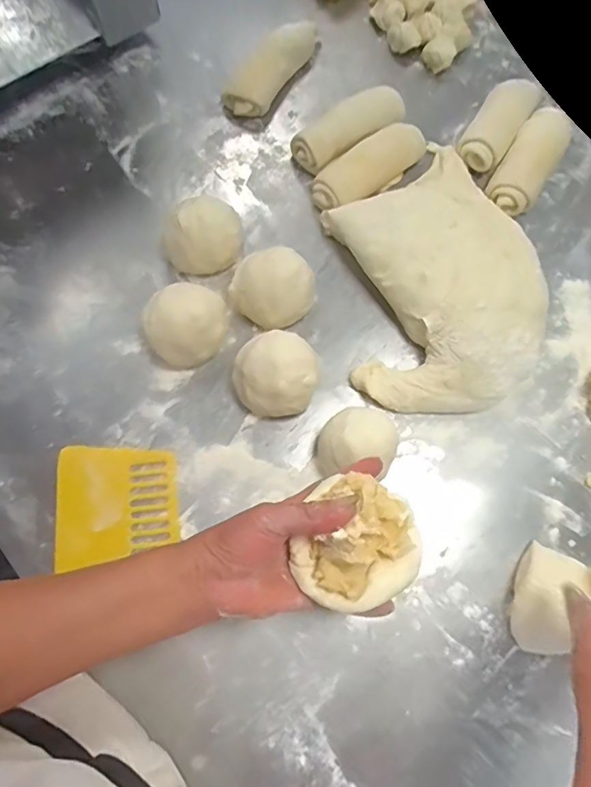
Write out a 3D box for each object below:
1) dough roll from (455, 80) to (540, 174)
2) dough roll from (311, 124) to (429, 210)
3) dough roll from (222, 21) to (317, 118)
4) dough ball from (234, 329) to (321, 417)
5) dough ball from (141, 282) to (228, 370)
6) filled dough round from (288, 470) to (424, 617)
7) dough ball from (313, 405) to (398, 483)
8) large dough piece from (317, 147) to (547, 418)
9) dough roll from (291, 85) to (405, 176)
[{"bbox_3d":[0.259,-0.345,0.641,0.057,0.038,0.155,34,76,8],"label":"dough roll"},{"bbox_3d":[0.085,-0.268,0.605,0.151,0.042,0.056,-38,78,-11],"label":"dough roll"},{"bbox_3d":[-0.029,-0.419,0.648,0.041,0.047,0.159,35,76,8],"label":"dough roll"},{"bbox_3d":[-0.020,-0.019,0.519,0.082,0.060,0.077,0,74,-1],"label":"dough ball"},{"bbox_3d":[-0.114,-0.074,0.531,0.088,0.069,0.075,-20,75,-7],"label":"dough ball"},{"bbox_3d":[0.044,0.108,0.366,0.092,0.039,0.085,0,74,-1],"label":"filled dough round"},{"bbox_3d":[0.060,0.050,0.503,0.076,0.055,0.068,4,74,0],"label":"dough ball"},{"bbox_3d":[0.160,-0.139,0.557,0.223,0.063,0.312,-8,74,-4],"label":"large dough piece"},{"bbox_3d":[0.063,-0.322,0.616,0.144,0.049,0.053,-33,77,-10],"label":"dough roll"}]

